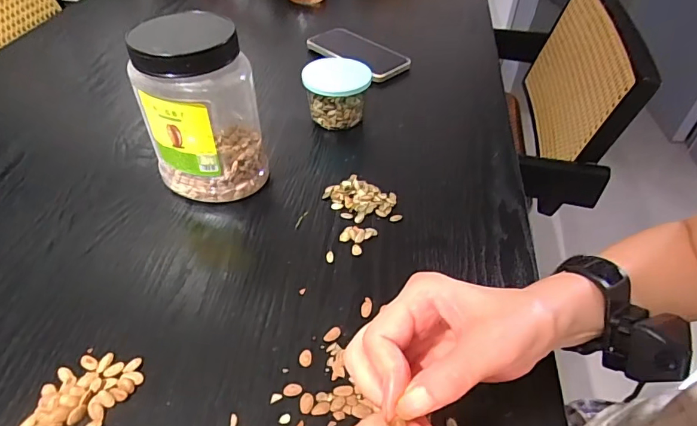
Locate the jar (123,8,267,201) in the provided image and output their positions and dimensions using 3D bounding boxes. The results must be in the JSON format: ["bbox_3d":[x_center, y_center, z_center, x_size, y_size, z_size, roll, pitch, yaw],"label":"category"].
[{"bbox_3d":[-0.137,-0.092,0.436,0.093,0.164,0.086,0,44,0],"label":"jar"}]

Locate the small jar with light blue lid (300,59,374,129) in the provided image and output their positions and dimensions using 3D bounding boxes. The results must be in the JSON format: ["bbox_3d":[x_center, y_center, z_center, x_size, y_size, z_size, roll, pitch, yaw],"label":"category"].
[{"bbox_3d":[-0.014,-0.147,0.560,0.080,0.068,0.076,3,44,3],"label":"small jar with light blue lid"}]

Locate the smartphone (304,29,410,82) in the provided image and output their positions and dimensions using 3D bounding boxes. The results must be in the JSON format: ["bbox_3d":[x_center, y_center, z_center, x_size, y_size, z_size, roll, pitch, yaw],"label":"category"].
[{"bbox_3d":[0.015,-0.247,0.698,0.161,0.015,0.085,36,54,27],"label":"smartphone"}]

